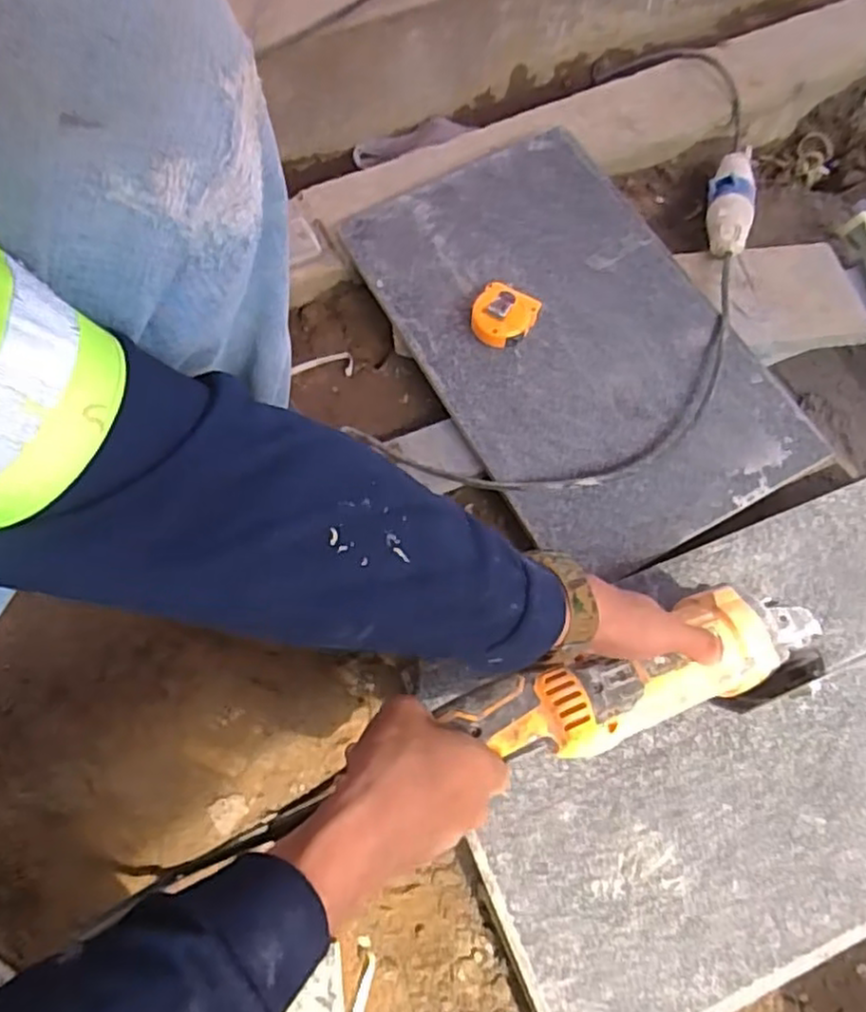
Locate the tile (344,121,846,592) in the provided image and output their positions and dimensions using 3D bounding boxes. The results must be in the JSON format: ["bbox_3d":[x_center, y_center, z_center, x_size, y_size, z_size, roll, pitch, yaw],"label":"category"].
[{"bbox_3d":[0.133,-0.177,0.681,0.285,0.034,0.462,-27,67,-11],"label":"tile"}]

